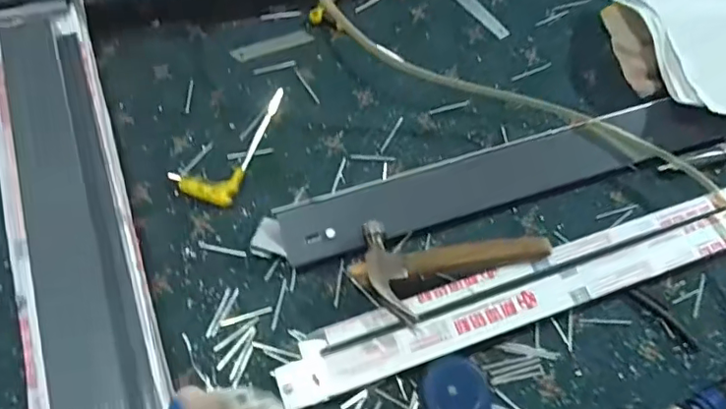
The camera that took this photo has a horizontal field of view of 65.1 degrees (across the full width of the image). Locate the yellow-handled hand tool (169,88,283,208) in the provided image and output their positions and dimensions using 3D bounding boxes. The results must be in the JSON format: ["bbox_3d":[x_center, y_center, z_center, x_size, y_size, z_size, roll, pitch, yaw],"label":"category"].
[{"bbox_3d":[-0.132,-0.063,0.640,0.072,0.013,0.163,42,71,16],"label":"yellow-handled hand tool"}]

